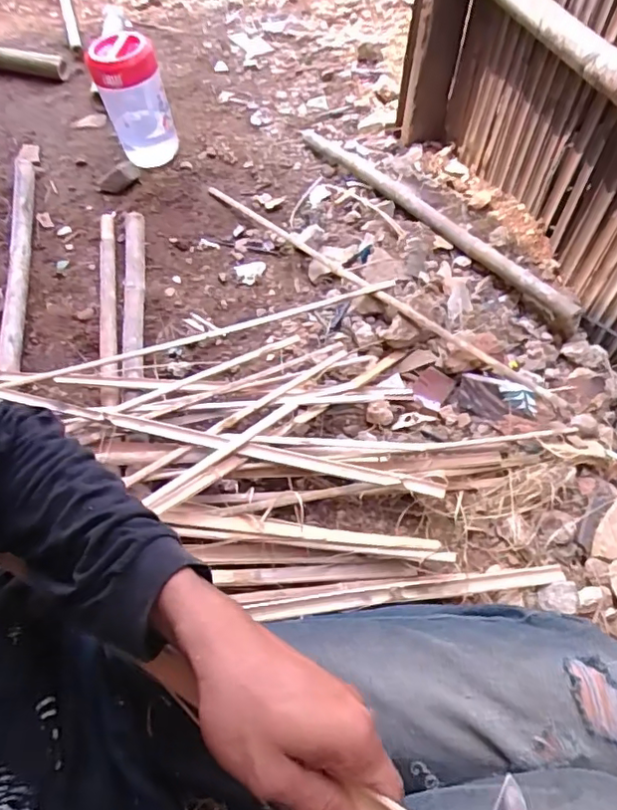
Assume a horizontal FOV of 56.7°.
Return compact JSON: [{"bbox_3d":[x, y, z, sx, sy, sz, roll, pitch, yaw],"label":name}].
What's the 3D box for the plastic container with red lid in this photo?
[{"bbox_3d":[-0.455,-0.792,1.494,0.157,0.275,0.148,-22,56,-13],"label":"plastic container with red lid"}]

